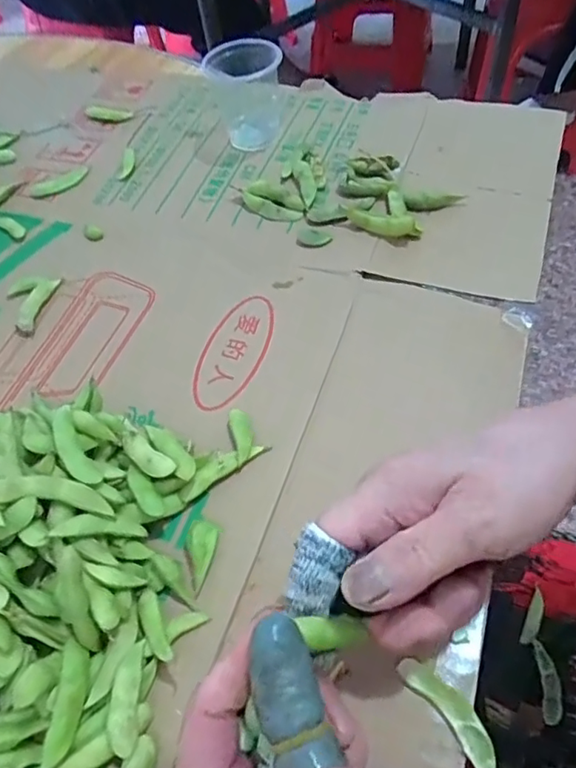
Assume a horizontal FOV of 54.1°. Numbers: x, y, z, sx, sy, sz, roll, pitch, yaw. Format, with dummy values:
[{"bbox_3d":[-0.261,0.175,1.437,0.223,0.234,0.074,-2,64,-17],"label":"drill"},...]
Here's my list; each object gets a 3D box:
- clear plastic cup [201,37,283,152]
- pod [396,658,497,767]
[{"bbox_3d":[-0.036,-0.254,0.487,0.061,0.074,0.061,-2,56,3],"label":"clear plastic cup"},{"bbox_3d":[0.072,0.144,0.244,0.015,0.006,0.058,-34,60,-18],"label":"pod"}]

